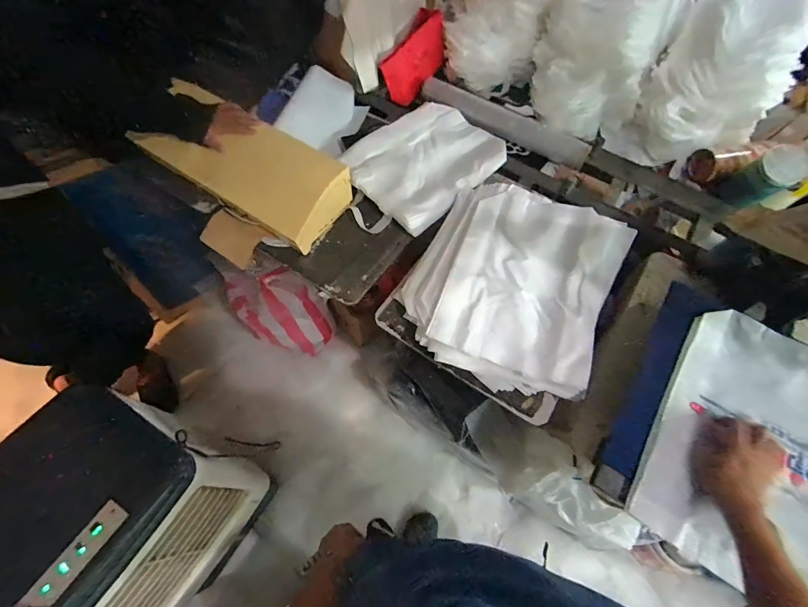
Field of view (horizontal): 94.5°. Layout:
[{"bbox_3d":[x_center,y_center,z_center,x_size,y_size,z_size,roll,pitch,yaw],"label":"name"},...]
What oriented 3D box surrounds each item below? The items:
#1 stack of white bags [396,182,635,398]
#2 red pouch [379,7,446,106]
[{"bbox_3d":[0.234,-0.054,0.798,0.397,0.083,0.454,27,64,10],"label":"stack of white bags"},{"bbox_3d":[0.035,-0.704,1.079,0.230,0.136,0.029,-47,35,12],"label":"red pouch"}]

